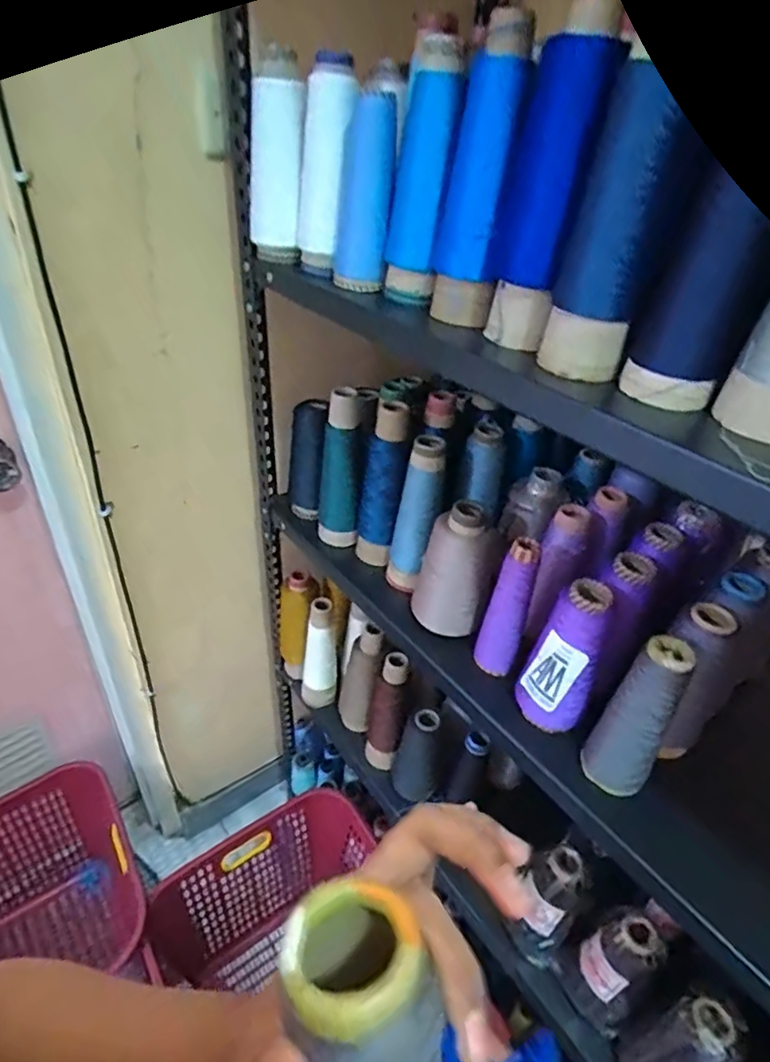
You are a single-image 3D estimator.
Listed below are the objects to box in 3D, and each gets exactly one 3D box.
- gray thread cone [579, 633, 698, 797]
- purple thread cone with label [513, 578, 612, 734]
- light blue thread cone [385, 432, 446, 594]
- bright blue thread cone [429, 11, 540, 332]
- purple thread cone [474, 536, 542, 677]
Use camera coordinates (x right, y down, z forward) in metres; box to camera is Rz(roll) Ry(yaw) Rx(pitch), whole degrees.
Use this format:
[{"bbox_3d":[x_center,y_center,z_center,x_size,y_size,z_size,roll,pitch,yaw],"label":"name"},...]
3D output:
[{"bbox_3d":[0.240,0.174,0.553,0.061,0.169,0.058,25,41,25],"label":"gray thread cone"},{"bbox_3d":[0.183,0.129,0.601,0.074,0.164,0.058,18,38,17],"label":"purple thread cone with label"},{"bbox_3d":[0.037,-0.010,0.742,0.057,0.211,0.057,6,36,1],"label":"light blue thread cone"},{"bbox_3d":[0.084,-0.304,0.513,0.055,0.226,0.075,6,36,1],"label":"bright blue thread cone"},{"bbox_3d":[0.135,0.086,0.653,0.042,0.172,0.037,15,37,13],"label":"purple thread cone"}]

